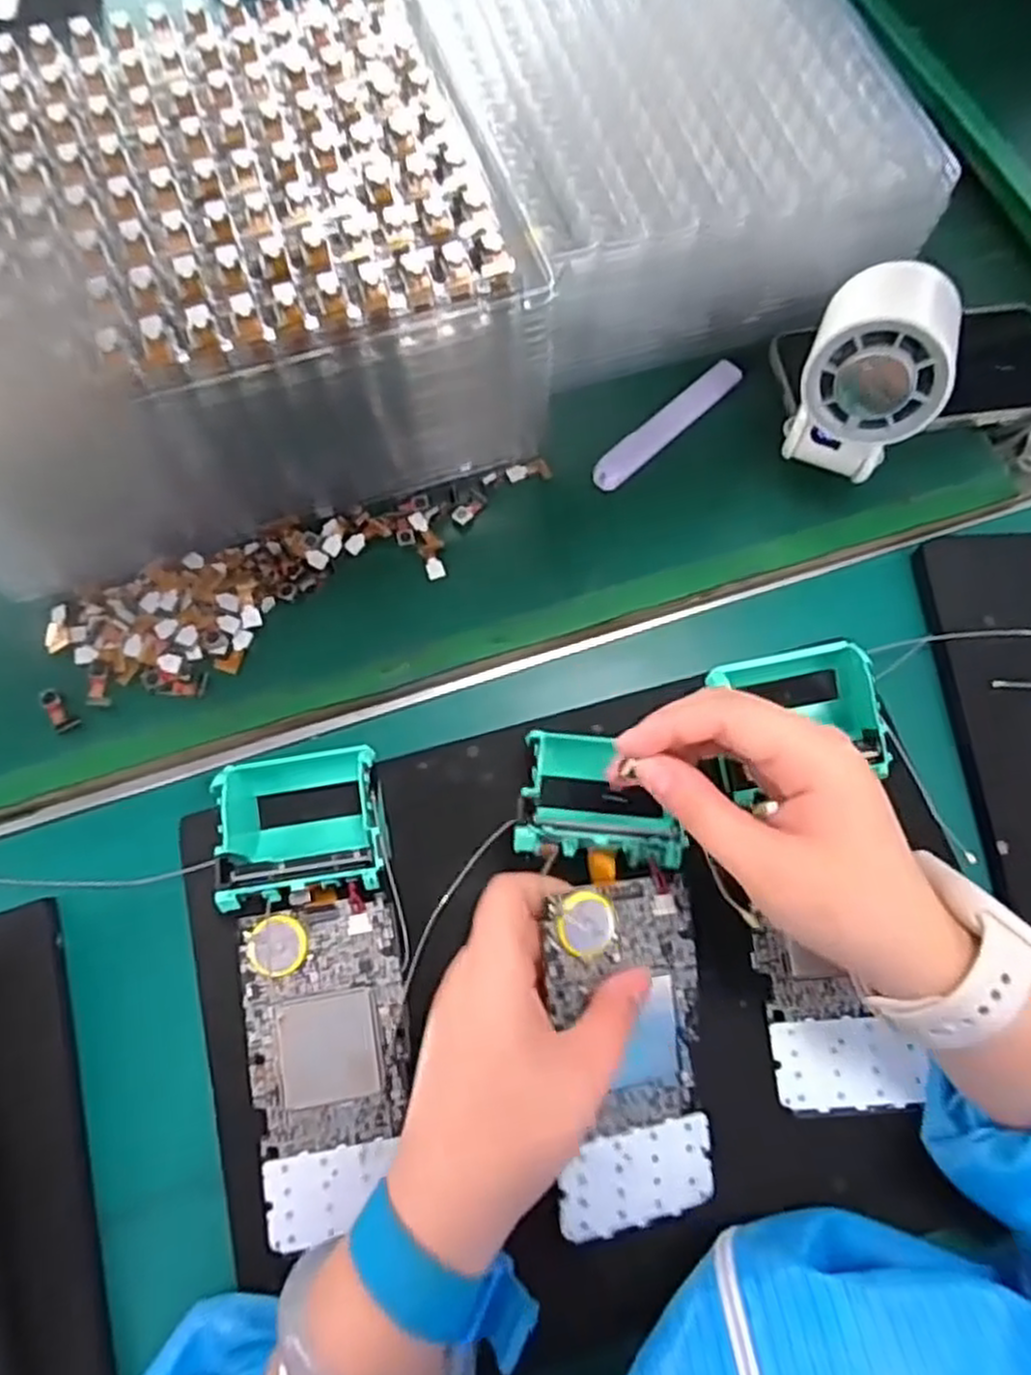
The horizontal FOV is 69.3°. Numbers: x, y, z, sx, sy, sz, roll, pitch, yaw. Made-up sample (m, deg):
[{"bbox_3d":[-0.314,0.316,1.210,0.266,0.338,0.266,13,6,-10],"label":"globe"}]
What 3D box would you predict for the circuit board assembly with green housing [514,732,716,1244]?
[{"bbox_3d":[0.040,0.112,0.302,0.064,0.034,0.189,-9,81,-3],"label":"circuit board assembly with green housing"}]

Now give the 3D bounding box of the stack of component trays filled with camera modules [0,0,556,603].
[{"bbox_3d":[-0.152,-0.194,0.369,0.272,0.114,0.216,-21,72,-7],"label":"stack of component trays filled with camera modules"}]

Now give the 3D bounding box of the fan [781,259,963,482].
[{"bbox_3d":[0.169,-0.150,0.364,0.062,0.098,0.074,20,71,7],"label":"fan"}]

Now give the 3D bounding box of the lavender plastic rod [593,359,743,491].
[{"bbox_3d":[0.085,-0.146,0.408,0.111,0.007,0.020,-43,76,-14],"label":"lavender plastic rod"}]

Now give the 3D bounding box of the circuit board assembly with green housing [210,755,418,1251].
[{"bbox_3d":[-0.081,0.119,0.307,0.075,0.035,0.193,-11,71,-4],"label":"circuit board assembly with green housing"}]

